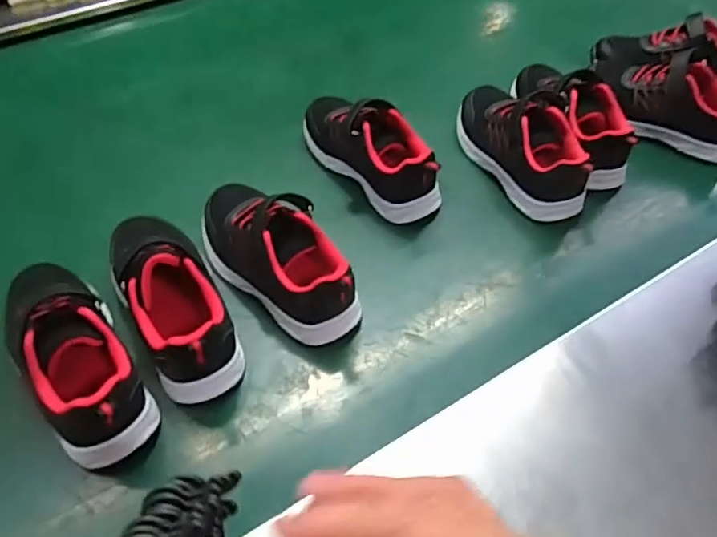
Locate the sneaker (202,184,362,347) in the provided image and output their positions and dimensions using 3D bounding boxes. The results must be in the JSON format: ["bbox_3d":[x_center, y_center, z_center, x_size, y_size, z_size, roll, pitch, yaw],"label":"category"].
[{"bbox_3d":[-0.074,-0.016,0.521,0.187,0.078,0.078,36,58,28],"label":"sneaker"}]

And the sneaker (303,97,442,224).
[{"bbox_3d":[0.008,-0.130,0.613,0.065,0.086,0.186,-29,54,-23],"label":"sneaker"}]

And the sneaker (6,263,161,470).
[{"bbox_3d":[-0.229,0.058,0.456,0.076,0.076,0.192,-30,55,-24],"label":"sneaker"}]

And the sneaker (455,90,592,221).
[{"bbox_3d":[0.175,-0.137,0.621,0.080,0.077,0.188,-20,51,-17],"label":"sneaker"}]

